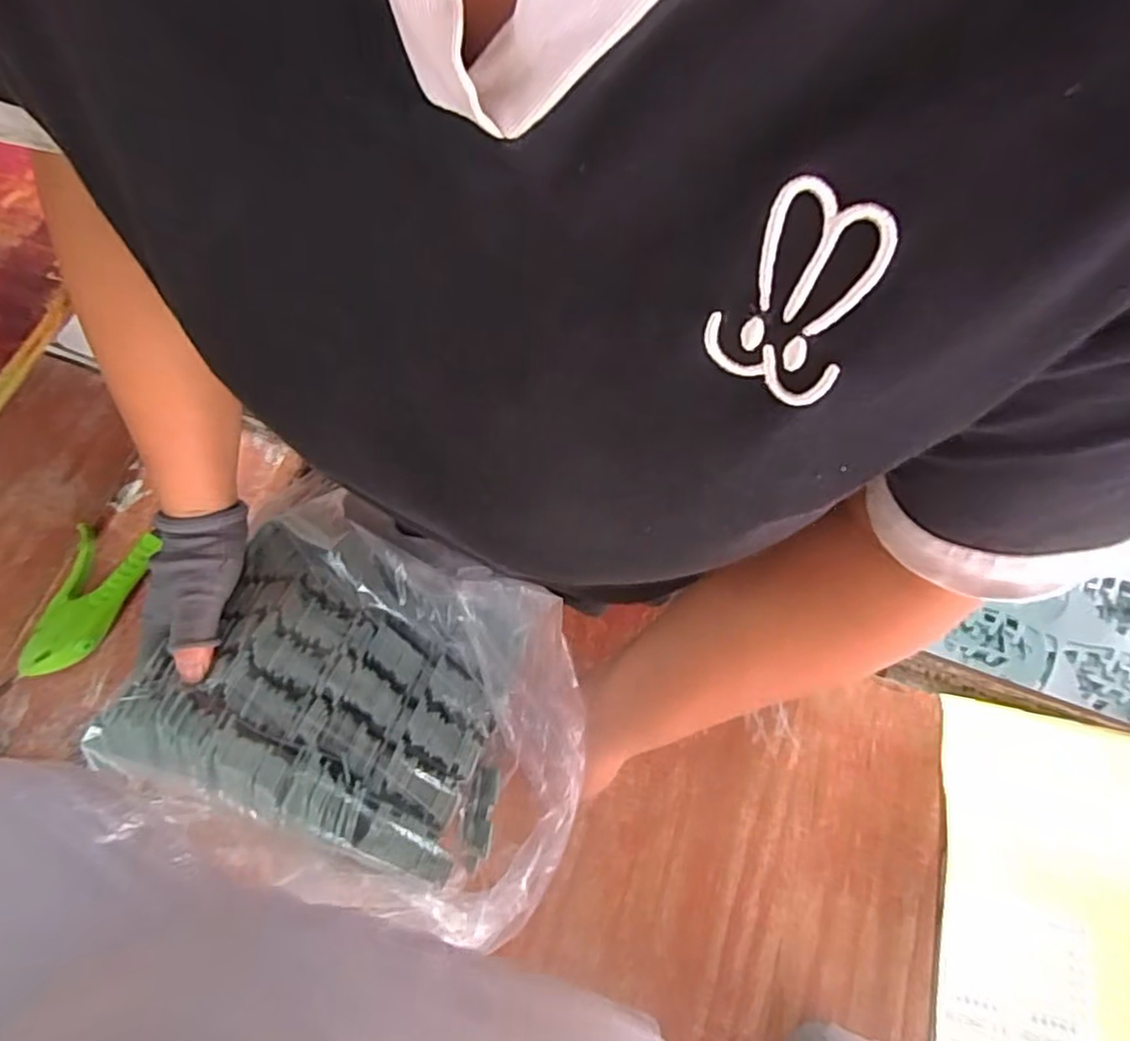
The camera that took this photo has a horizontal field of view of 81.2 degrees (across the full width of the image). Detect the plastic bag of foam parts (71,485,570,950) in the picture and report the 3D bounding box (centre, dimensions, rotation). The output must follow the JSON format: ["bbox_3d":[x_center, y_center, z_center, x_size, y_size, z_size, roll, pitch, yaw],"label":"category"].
[{"bbox_3d":[-0.121,0.103,0.396,0.255,0.073,0.223,19,69,6],"label":"plastic bag of foam parts"}]

